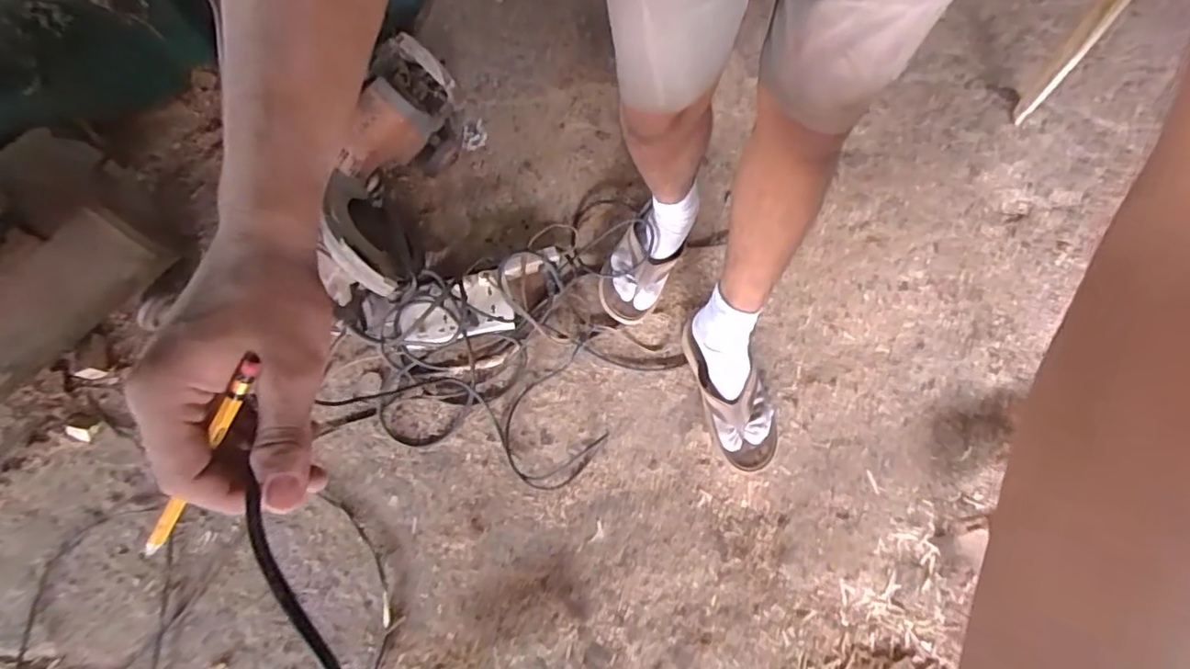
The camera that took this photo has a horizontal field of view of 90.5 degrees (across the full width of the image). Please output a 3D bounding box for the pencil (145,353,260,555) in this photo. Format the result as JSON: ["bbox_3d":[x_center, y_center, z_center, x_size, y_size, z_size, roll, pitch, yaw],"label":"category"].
[{"bbox_3d":[-0.180,0.058,0.267,0.006,0.006,0.114,37,104,8],"label":"pencil"}]

